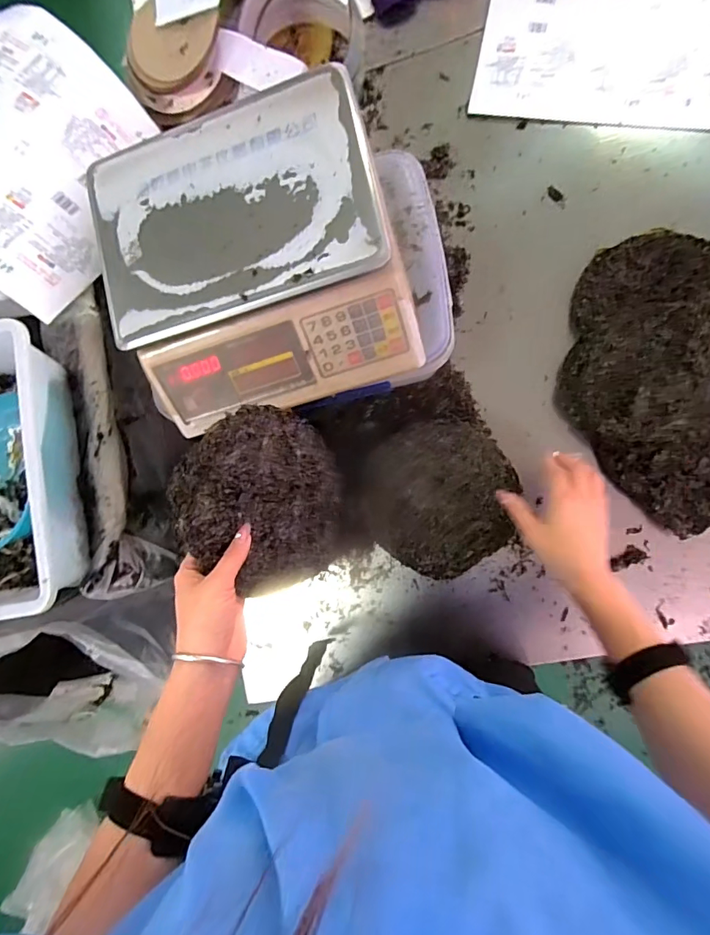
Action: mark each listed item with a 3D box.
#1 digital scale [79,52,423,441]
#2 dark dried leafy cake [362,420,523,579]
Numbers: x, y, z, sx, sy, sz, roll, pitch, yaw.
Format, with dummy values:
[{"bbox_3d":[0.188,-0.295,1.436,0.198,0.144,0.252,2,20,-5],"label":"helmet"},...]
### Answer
[{"bbox_3d":[-0.117,-0.228,0.538,0.319,0.106,0.311,-16,83,10],"label":"digital scale"},{"bbox_3d":[0.109,0.039,0.604,0.189,0.020,0.188,-7,86,8],"label":"dark dried leafy cake"}]

